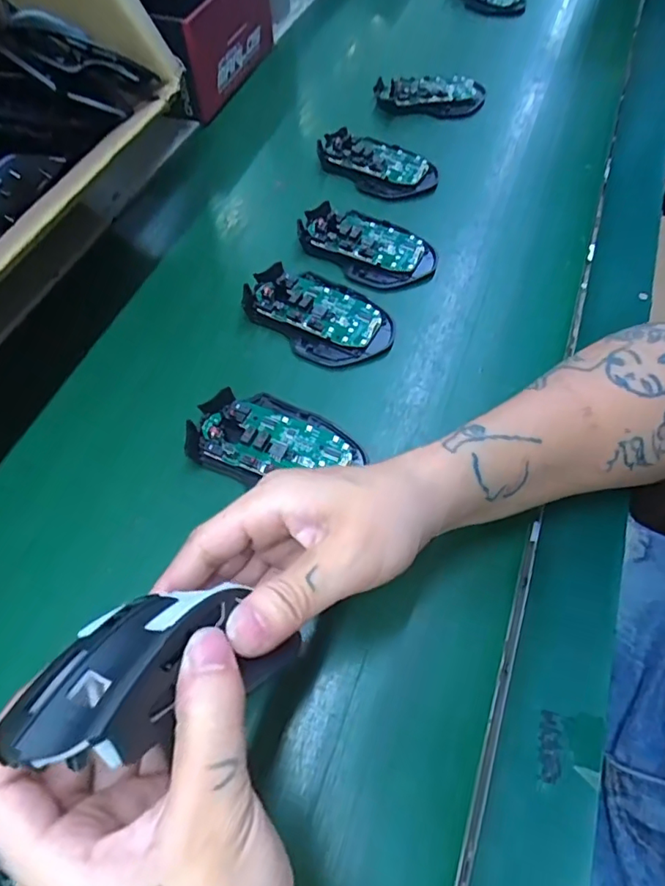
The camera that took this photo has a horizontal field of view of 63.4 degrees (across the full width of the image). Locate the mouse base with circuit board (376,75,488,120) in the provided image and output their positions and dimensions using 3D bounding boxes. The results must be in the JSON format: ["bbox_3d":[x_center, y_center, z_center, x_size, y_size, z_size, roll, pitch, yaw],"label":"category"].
[{"bbox_3d":[0.102,-0.367,0.570,0.114,0.024,0.052,8,60,4],"label":"mouse base with circuit board"}]

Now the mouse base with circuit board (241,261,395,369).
[{"bbox_3d":[-0.011,-0.101,0.408,0.116,0.017,0.071,34,65,17],"label":"mouse base with circuit board"}]

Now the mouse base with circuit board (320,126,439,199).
[{"bbox_3d":[0.043,-0.266,0.505,0.109,0.022,0.070,38,67,19],"label":"mouse base with circuit board"}]

